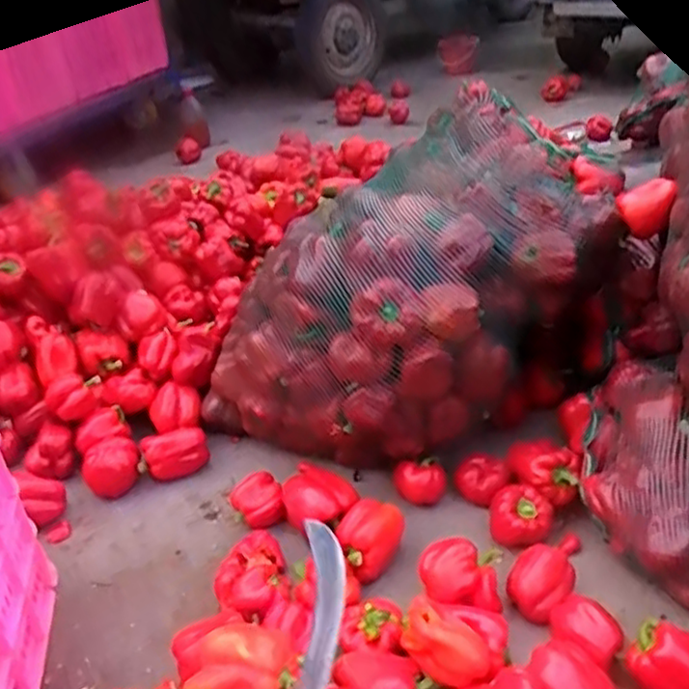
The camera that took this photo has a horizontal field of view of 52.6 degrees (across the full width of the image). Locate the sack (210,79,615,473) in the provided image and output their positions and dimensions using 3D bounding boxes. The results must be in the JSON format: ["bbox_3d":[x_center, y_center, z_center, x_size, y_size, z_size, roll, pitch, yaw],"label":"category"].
[{"bbox_3d":[0.087,-0.081,1.075,0.595,0.374,0.396,-19,36,-21],"label":"sack"}]

